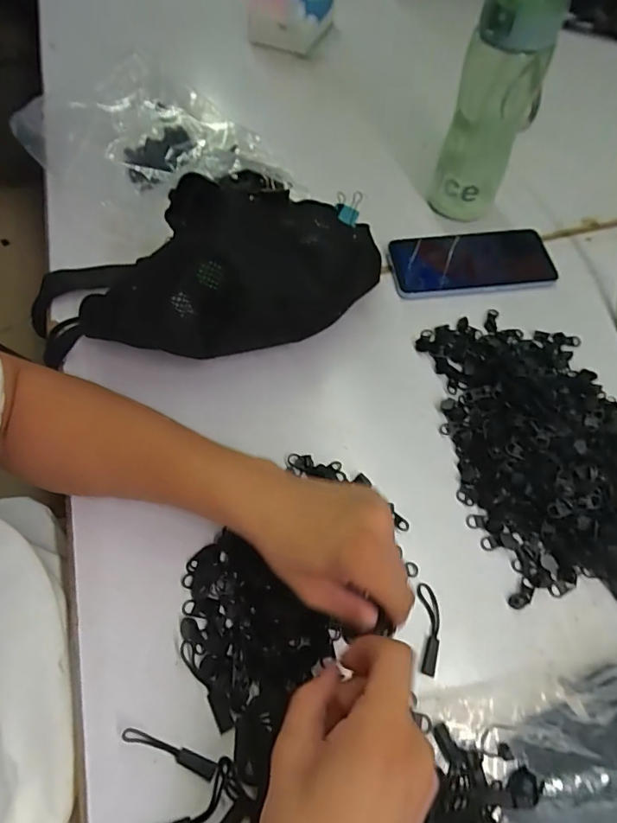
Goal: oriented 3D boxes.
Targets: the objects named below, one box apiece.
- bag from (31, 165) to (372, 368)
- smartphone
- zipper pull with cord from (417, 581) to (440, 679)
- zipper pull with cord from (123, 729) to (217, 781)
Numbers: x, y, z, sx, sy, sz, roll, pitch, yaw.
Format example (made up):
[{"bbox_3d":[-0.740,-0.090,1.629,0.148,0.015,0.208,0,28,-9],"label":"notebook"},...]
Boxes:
[{"bbox_3d":[-0.095,-0.115,0.413,0.310,0.116,0.133,-5,63,-4],"label":"bag"},{"bbox_3d":[0.163,-0.149,0.483,0.157,0.012,0.069,-6,63,-4],"label":"smartphone"},{"bbox_3d":[0.083,0.149,0.332,0.014,0.004,0.057,5,63,1],"label":"zipper pull with cord"},{"bbox_3d":[-0.084,0.205,0.291,0.059,0.008,0.009,20,64,8],"label":"zipper pull with cord"}]

